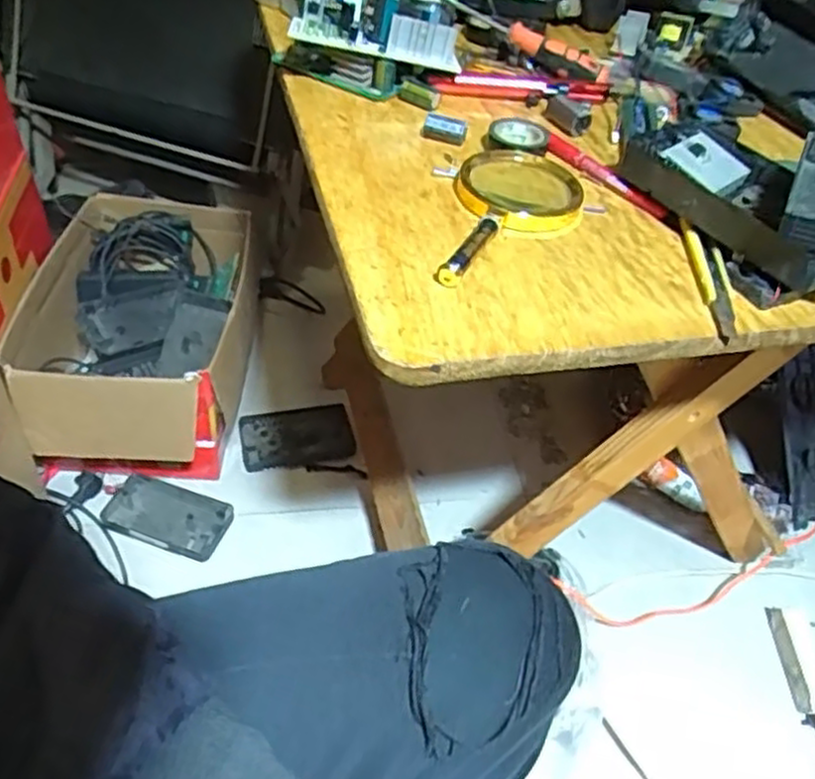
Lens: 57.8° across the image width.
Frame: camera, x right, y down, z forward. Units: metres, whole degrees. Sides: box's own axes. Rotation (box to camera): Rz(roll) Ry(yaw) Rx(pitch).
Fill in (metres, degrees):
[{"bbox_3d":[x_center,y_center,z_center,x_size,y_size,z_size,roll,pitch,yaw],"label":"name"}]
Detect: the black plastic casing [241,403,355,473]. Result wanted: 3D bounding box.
[{"bbox_3d":[-0.161,0.069,1.072,0.157,0.027,0.097,-5,46,-12],"label":"black plastic casing"}]

